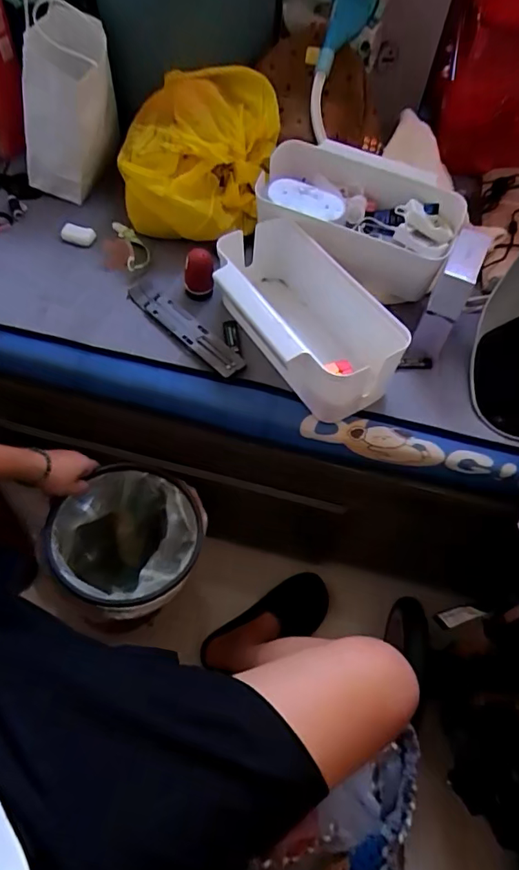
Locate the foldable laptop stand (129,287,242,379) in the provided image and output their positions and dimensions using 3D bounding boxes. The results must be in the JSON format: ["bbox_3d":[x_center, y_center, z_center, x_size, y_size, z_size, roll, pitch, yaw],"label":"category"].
[{"bbox_3d":[-0.120,-0.175,0.818,0.048,0.019,0.239,-39,67,-25],"label":"foldable laptop stand"}]

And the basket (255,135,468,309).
[{"bbox_3d":[0.159,-0.365,0.859,0.341,0.142,0.187,19,58,8],"label":"basket"}]

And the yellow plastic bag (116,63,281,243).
[{"bbox_3d":[-0.116,-0.488,0.914,0.276,0.194,0.253,6,57,0],"label":"yellow plastic bag"}]

